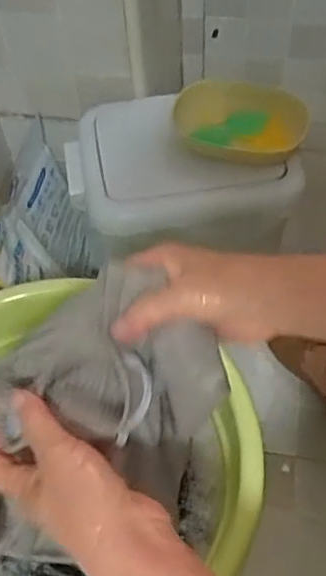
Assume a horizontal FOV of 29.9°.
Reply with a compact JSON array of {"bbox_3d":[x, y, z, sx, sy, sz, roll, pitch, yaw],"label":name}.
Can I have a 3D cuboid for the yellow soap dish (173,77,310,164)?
[{"bbox_3d":[0.085,-0.189,0.676,0.148,0.045,0.106,9,58,8],"label":"yellow soap dish"}]

